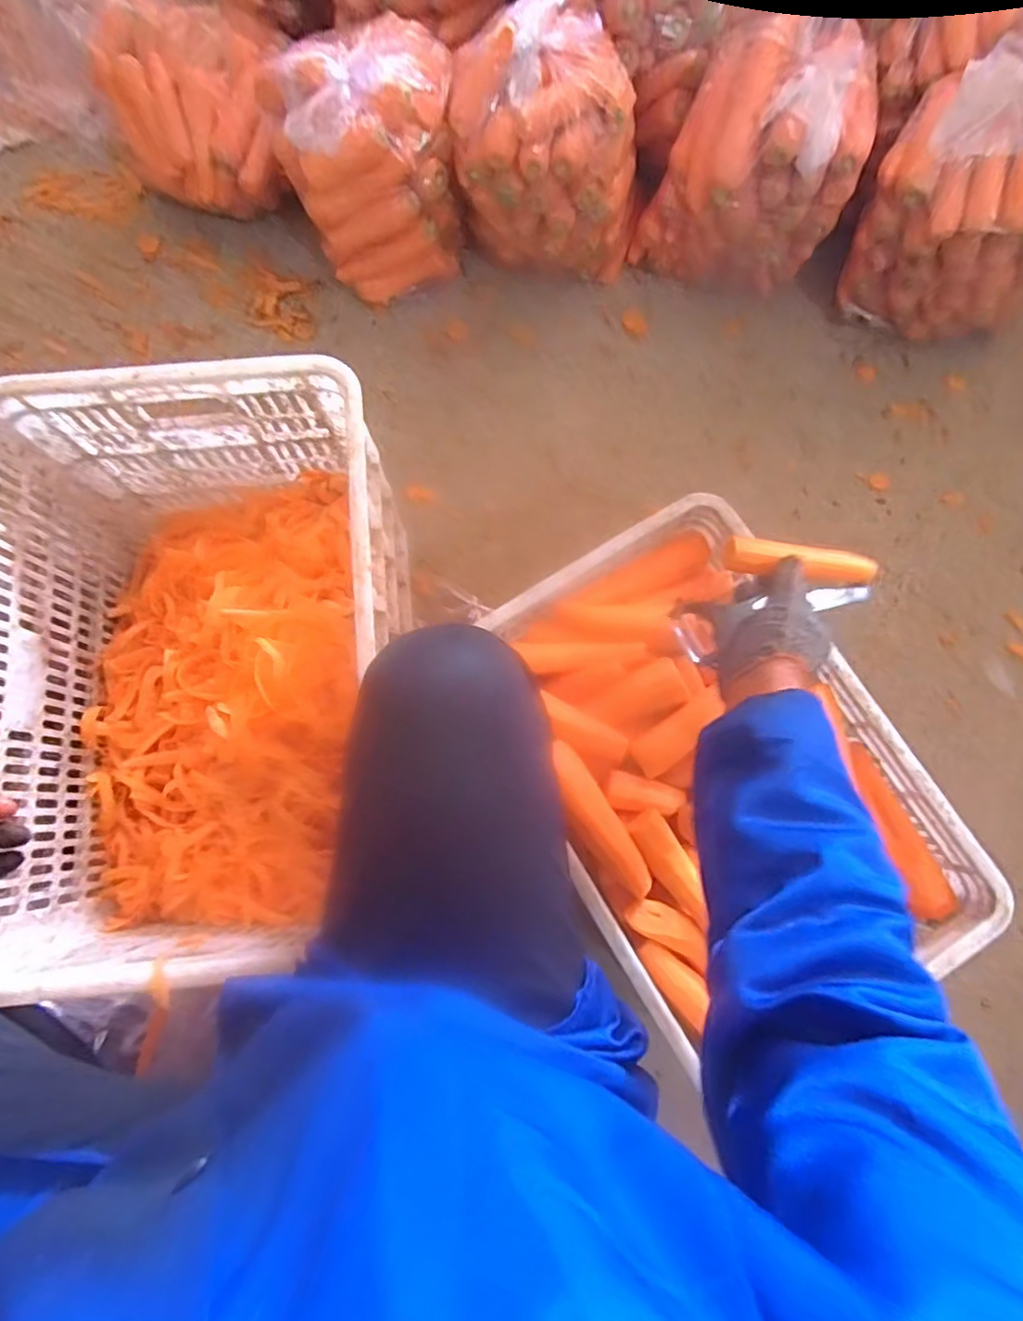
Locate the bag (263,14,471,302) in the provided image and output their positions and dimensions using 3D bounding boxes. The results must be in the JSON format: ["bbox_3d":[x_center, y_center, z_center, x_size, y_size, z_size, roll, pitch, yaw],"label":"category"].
[{"bbox_3d":[-0.209,-0.731,0.901,0.253,0.313,0.191,-13,79,-2],"label":"bag"}]

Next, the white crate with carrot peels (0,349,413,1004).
[{"bbox_3d":[-0.350,0.009,0.691,0.411,0.252,0.591,-4,77,-2],"label":"white crate with carrot peels"}]

